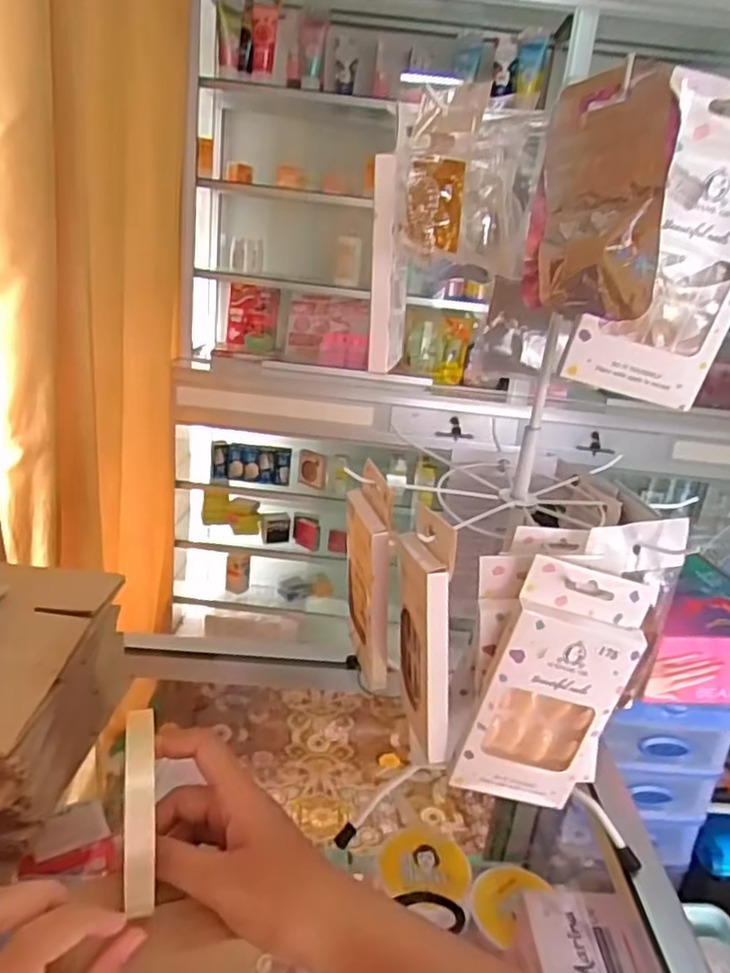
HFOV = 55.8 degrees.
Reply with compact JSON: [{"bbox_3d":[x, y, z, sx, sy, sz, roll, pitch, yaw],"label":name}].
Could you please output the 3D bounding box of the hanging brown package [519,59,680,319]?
[{"bbox_3d":[0.096,-0.122,0.296,0.011,0.094,0.069,-8,16,-36],"label":"hanging brown package"}]

